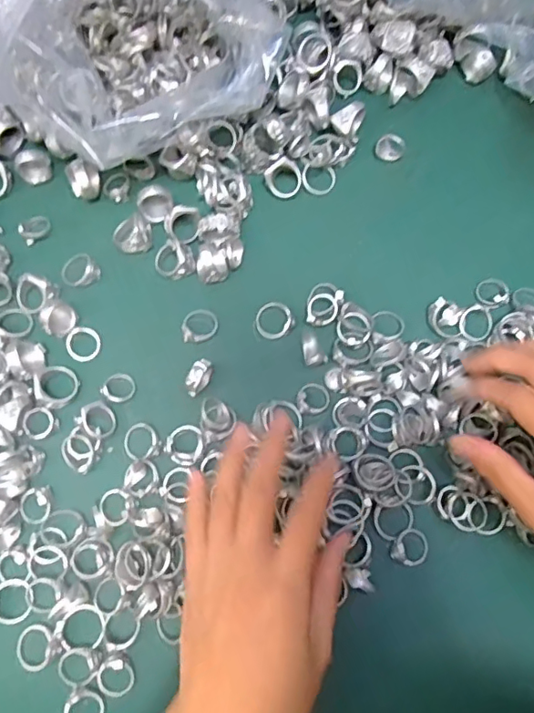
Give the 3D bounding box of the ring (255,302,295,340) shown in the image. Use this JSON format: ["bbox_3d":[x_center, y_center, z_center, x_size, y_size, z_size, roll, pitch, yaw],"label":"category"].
[{"bbox_3d":[0.005,-0.024,0.371,0.025,0.004,0.026,-5,73,15],"label":"ring"}]

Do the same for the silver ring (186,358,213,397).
[{"bbox_3d":[-0.044,0.014,0.355,0.010,0.025,0.024,31,78,7],"label":"silver ring"}]

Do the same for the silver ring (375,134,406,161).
[{"bbox_3d":[0.091,-0.155,0.403,0.019,0.019,0.011,34,78,7],"label":"silver ring"}]

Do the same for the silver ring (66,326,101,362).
[{"bbox_3d":[-0.124,-0.008,0.368,0.022,0.006,0.023,0,76,-1],"label":"silver ring"}]

